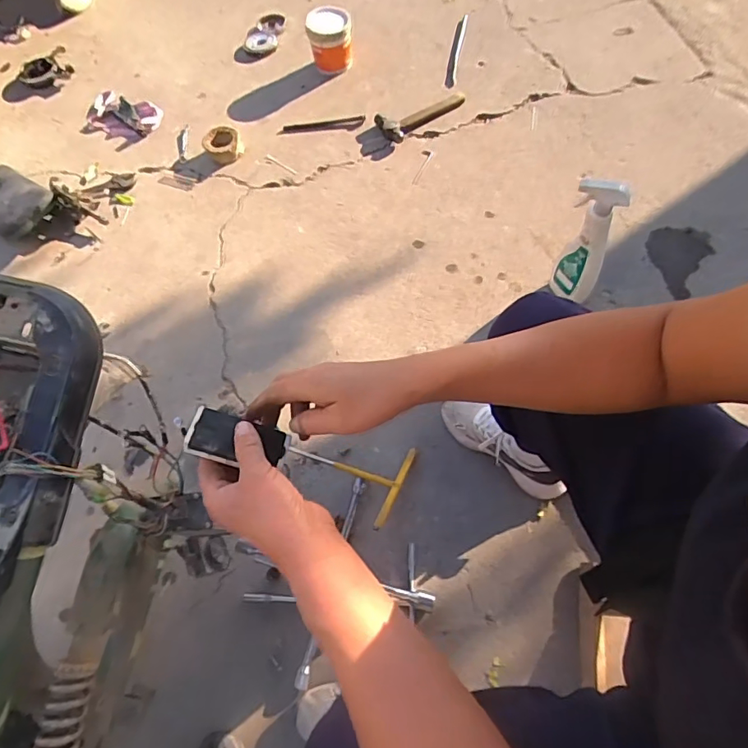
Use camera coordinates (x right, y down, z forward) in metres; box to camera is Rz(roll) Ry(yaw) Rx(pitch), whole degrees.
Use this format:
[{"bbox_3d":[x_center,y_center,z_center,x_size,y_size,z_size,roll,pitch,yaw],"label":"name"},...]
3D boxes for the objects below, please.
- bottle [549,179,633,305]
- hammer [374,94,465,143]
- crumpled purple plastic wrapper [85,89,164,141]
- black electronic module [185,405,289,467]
[{"bbox_3d":[0.393,-0.235,0.945,0.047,0.278,0.099,-41,67,-12],"label":"bottle"},{"bbox_3d":[0.126,-0.712,1.375,0.248,0.032,0.101,-34,65,-9],"label":"hammer"},{"bbox_3d":[-0.721,-0.739,1.456,0.240,0.036,0.140,20,69,16],"label":"crumpled purple plastic wrapper"},{"bbox_3d":[-0.115,0.055,0.432,0.084,0.015,0.042,13,61,-19],"label":"black electronic module"}]

